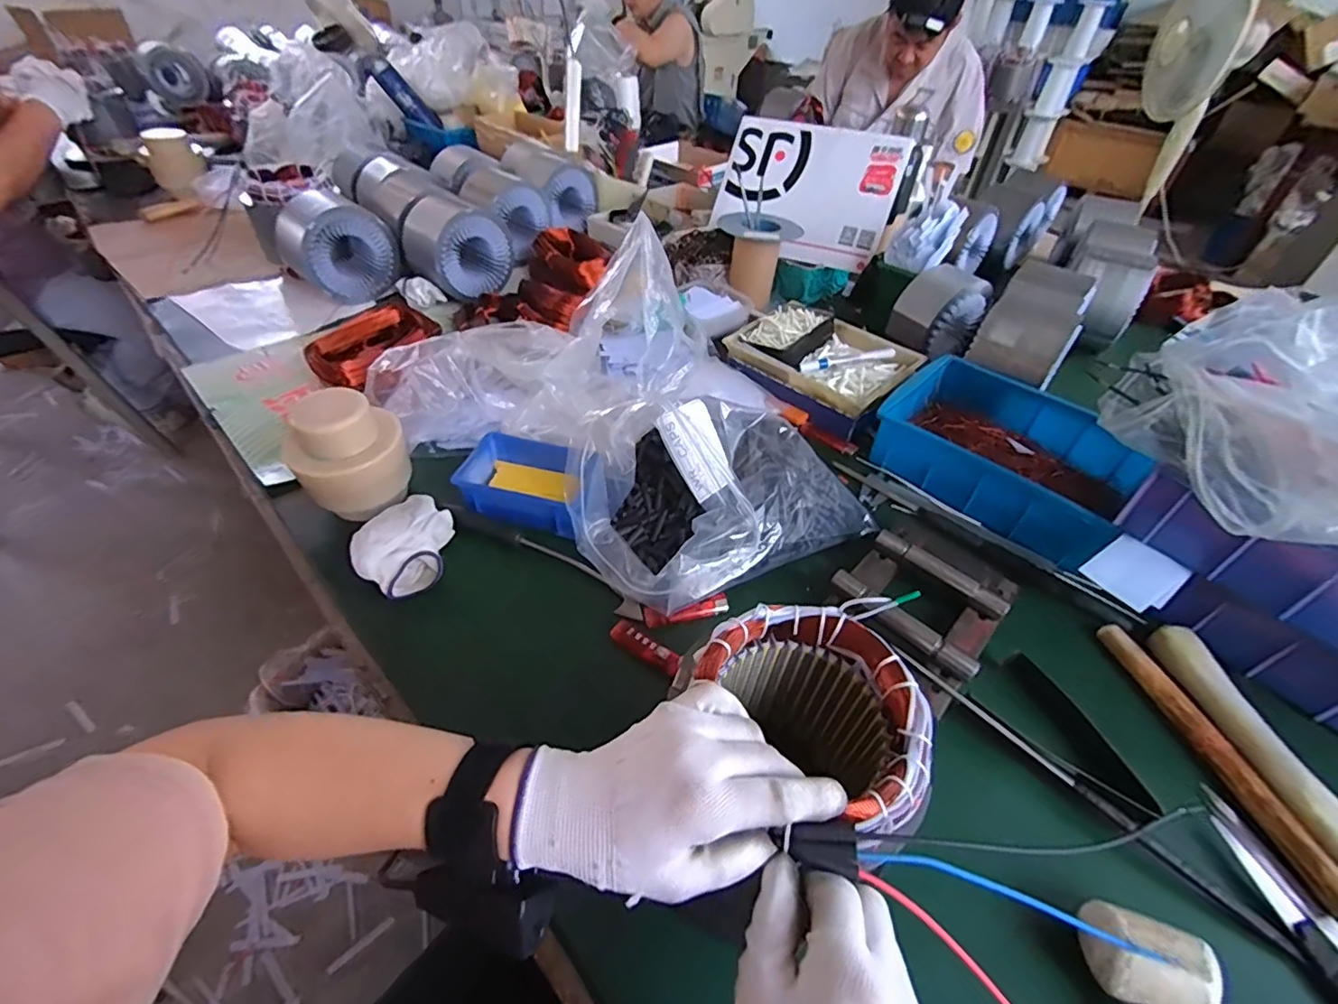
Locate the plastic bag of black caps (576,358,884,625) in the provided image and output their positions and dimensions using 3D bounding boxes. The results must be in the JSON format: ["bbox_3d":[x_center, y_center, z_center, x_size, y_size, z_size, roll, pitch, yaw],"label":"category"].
[{"bbox_3d":[0.053,-0.017,0.601,0.290,0.128,0.220,-25,52,-26],"label":"plastic bag of black caps"}]

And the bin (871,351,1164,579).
[{"bbox_3d":[0.419,-0.066,0.711,0.211,0.075,0.268,-33,56,-32],"label":"bin"}]

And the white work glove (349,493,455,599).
[{"bbox_3d":[-0.269,0.048,0.582,0.103,0.052,0.095,-32,55,-31],"label":"white work glove"}]

